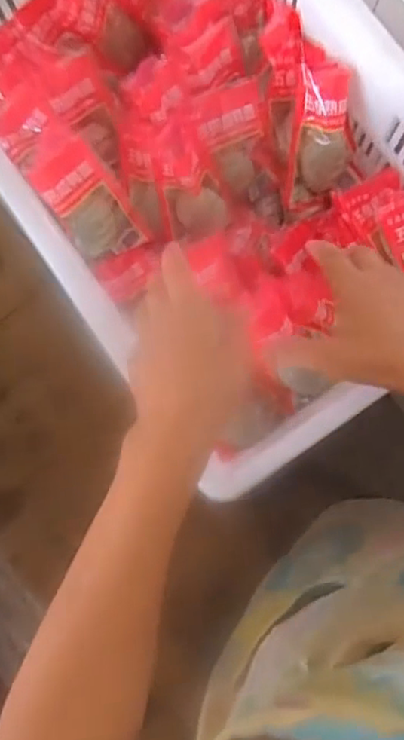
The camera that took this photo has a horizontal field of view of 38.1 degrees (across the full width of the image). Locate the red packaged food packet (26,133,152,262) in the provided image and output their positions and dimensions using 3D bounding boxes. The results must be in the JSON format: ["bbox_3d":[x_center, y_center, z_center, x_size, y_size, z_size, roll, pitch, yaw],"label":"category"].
[{"bbox_3d":[-0.103,-0.148,0.531,0.061,0.121,0.028,-39,43,-1],"label":"red packaged food packet"}]

